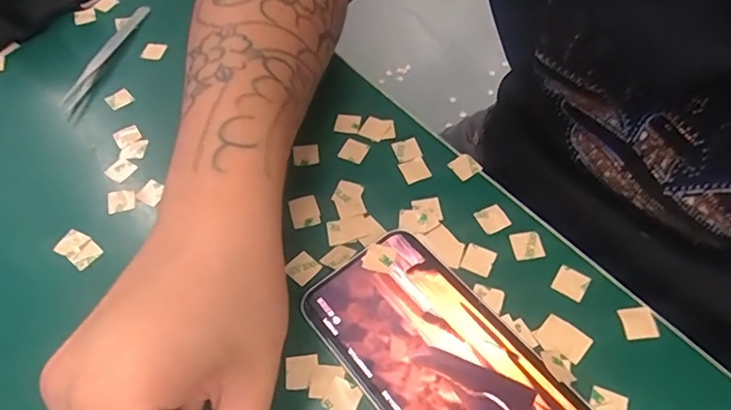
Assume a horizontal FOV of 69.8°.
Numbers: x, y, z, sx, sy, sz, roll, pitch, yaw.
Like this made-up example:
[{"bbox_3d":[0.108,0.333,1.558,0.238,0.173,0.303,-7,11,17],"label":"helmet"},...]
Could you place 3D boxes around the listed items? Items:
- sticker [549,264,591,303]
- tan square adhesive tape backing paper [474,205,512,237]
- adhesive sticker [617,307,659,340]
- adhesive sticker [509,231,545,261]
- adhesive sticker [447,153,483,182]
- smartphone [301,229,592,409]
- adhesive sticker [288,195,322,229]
[{"bbox_3d":[0.104,0.039,0.265,0.016,0.004,0.016,29,65,20],"label":"sticker"},{"bbox_3d":[0.070,0.008,0.287,0.015,0.004,0.016,-25,61,-7],"label":"tan square adhesive tape backing paper"},{"bbox_3d":[0.131,0.057,0.252,0.014,0.004,0.015,-10,55,6],"label":"adhesive sticker"},{"bbox_3d":[0.085,0.021,0.277,0.016,0.004,0.015,-10,59,-1],"label":"adhesive sticker"},{"bbox_3d":[0.059,-0.023,0.308,0.016,0.004,0.015,-33,63,-12],"label":"adhesive sticker"},{"bbox_3d":[0.037,0.076,0.238,0.069,0.010,0.142,-35,61,-18],"label":"smartphone"},{"bbox_3d":[-0.034,0.004,0.295,0.016,0.004,0.019,-13,61,-12],"label":"adhesive sticker"}]

